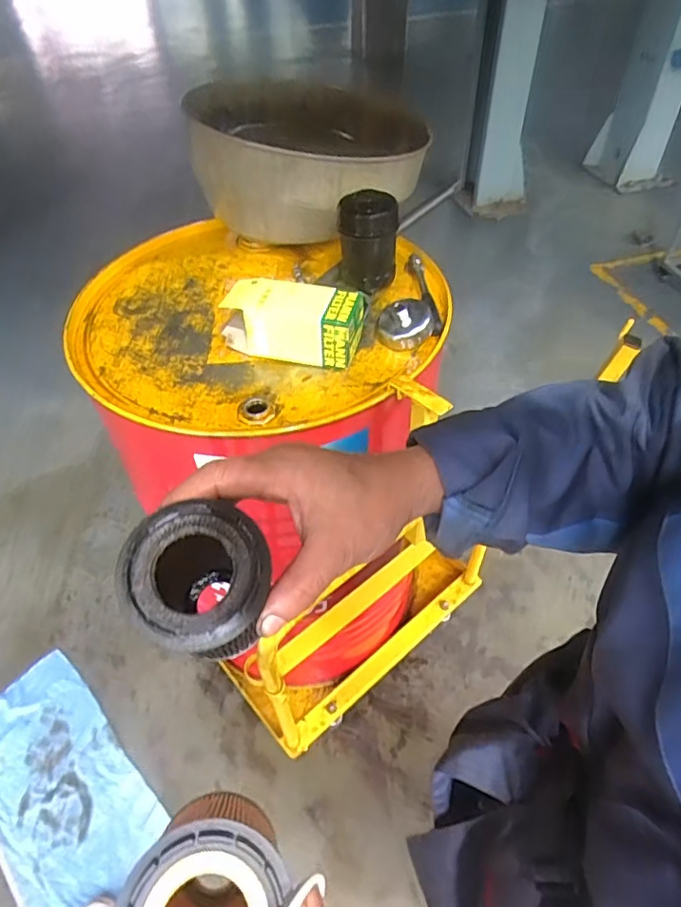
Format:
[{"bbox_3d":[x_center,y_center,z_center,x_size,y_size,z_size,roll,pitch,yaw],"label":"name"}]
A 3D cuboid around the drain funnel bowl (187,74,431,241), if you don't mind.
[{"bbox_3d":[-0.055,-0.521,0.992,0.385,0.176,0.398,-1,49,1],"label":"drain funnel bowl"}]

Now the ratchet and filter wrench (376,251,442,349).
[{"bbox_3d":[0.107,-0.243,0.843,0.090,0.052,0.225,4,49,6],"label":"ratchet and filter wrench"}]

